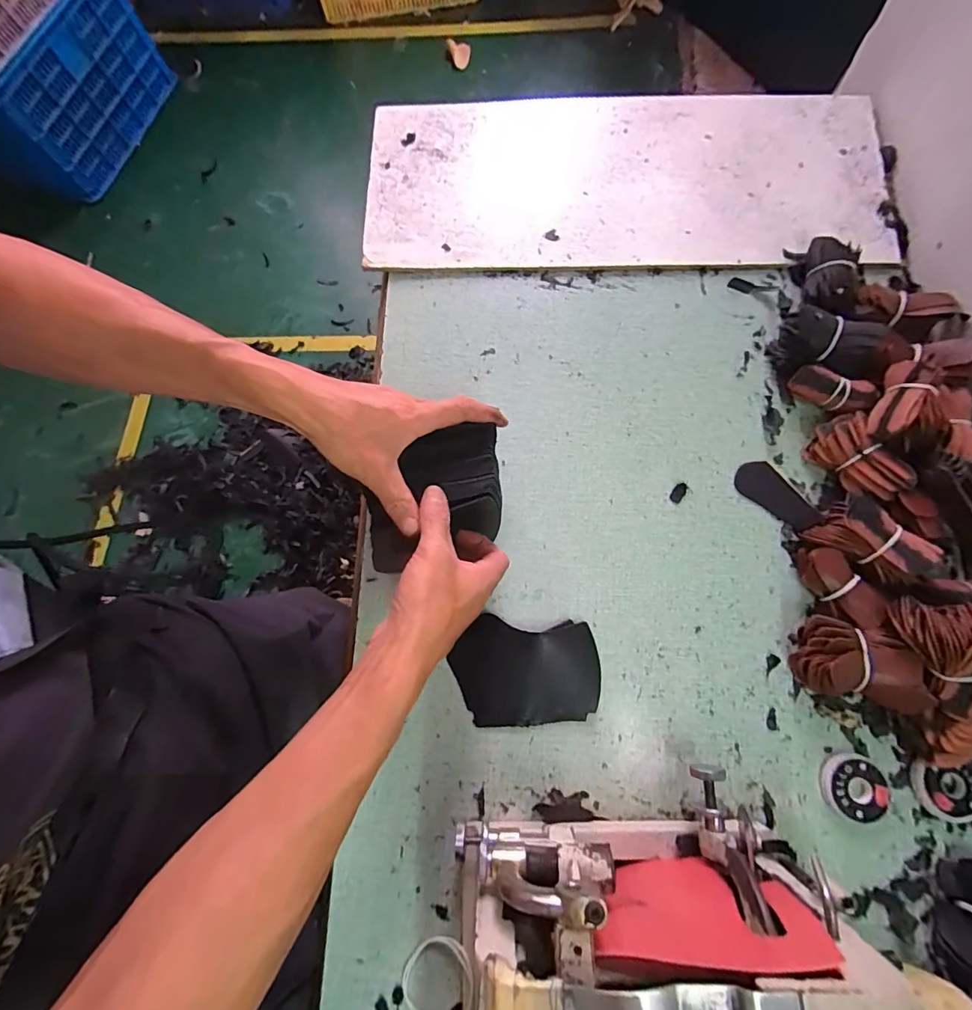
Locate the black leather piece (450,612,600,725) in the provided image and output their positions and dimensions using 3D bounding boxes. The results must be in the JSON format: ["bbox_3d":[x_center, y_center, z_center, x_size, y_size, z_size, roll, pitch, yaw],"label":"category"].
[{"bbox_3d":[0.034,0.144,0.397,0.122,0.014,0.087,0,77,2],"label":"black leather piece"}]

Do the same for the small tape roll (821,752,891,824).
[{"bbox_3d":[0.297,0.227,0.369,0.049,0.011,0.047,0,77,2],"label":"small tape roll"}]

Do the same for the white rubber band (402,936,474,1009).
[{"bbox_3d":[-0.036,0.357,0.343,0.057,0.015,0.057,0,77,2],"label":"white rubber band"}]

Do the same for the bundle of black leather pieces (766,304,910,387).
[{"bbox_3d":[0.335,-0.149,0.441,0.103,0.044,0.058,19,79,6],"label":"bundle of black leather pieces"}]

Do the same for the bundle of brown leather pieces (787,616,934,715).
[{"bbox_3d":[0.302,0.130,0.377,0.086,0.043,0.058,12,78,4],"label":"bundle of brown leather pieces"}]

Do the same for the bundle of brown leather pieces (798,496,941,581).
[{"bbox_3d":[0.326,0.034,0.394,0.054,0.050,0.074,-44,80,-8],"label":"bundle of brown leather pieces"}]

